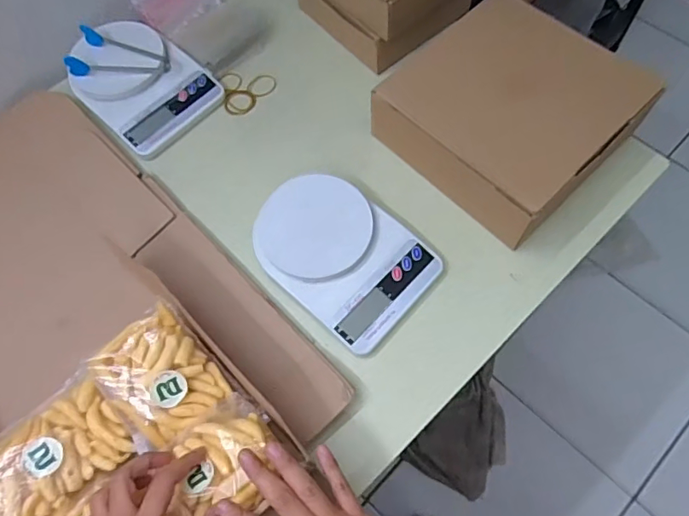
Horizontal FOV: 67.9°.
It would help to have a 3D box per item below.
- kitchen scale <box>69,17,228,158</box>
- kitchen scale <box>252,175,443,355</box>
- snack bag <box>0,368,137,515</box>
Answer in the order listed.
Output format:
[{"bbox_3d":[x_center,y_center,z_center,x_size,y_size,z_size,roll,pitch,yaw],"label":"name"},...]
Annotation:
[{"bbox_3d":[-0.241,-0.208,0.605,0.160,0.035,0.128,39,73,17],"label":"kitchen scale"},{"bbox_3d":[-0.005,-0.007,0.506,0.175,0.033,0.122,40,73,17],"label":"kitchen scale"},{"bbox_3d":[-0.239,0.156,0.407,0.113,0.035,0.086,-42,71,-17],"label":"snack bag"}]

